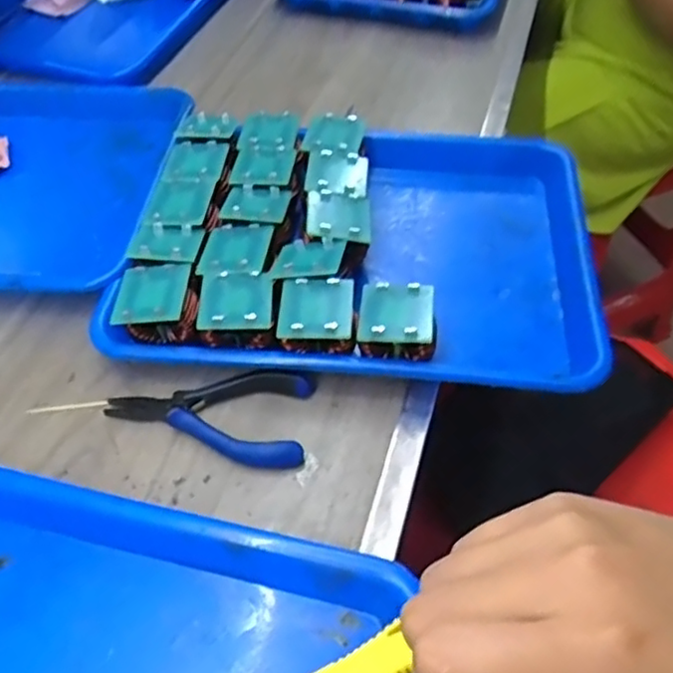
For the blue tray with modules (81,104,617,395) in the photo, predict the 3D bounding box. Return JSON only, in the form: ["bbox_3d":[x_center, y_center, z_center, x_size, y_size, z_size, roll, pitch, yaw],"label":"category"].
[{"bbox_3d":[0.022,-0.082,0.481,0.325,0.052,0.274,5,52,4],"label":"blue tray with modules"}]

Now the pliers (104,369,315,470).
[{"bbox_3d":[-0.080,0.048,0.403,0.123,0.017,0.061,3,52,3],"label":"pliers"}]

